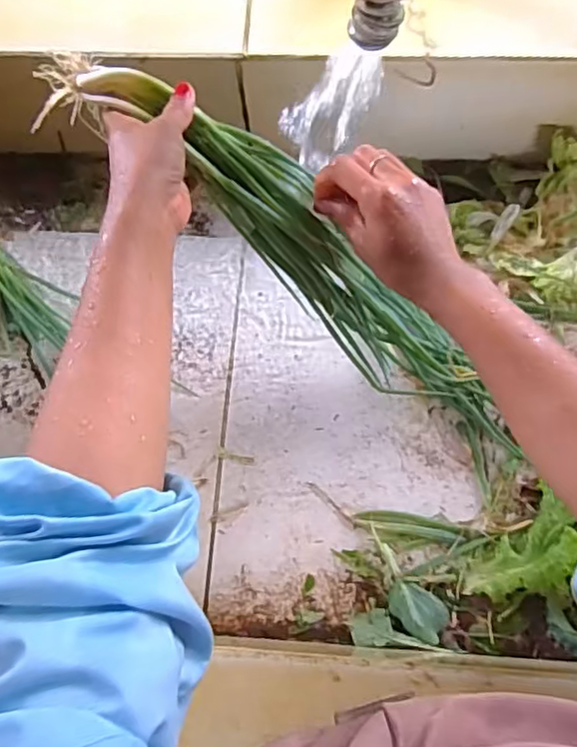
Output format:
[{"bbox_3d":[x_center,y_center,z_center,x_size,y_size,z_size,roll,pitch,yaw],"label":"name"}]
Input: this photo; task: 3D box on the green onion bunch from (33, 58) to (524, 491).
[{"bbox_3d":[0.015,-0.089,0.490,0.455,0.075,0.067,40,73,-20],"label":"green onion bunch"}]

